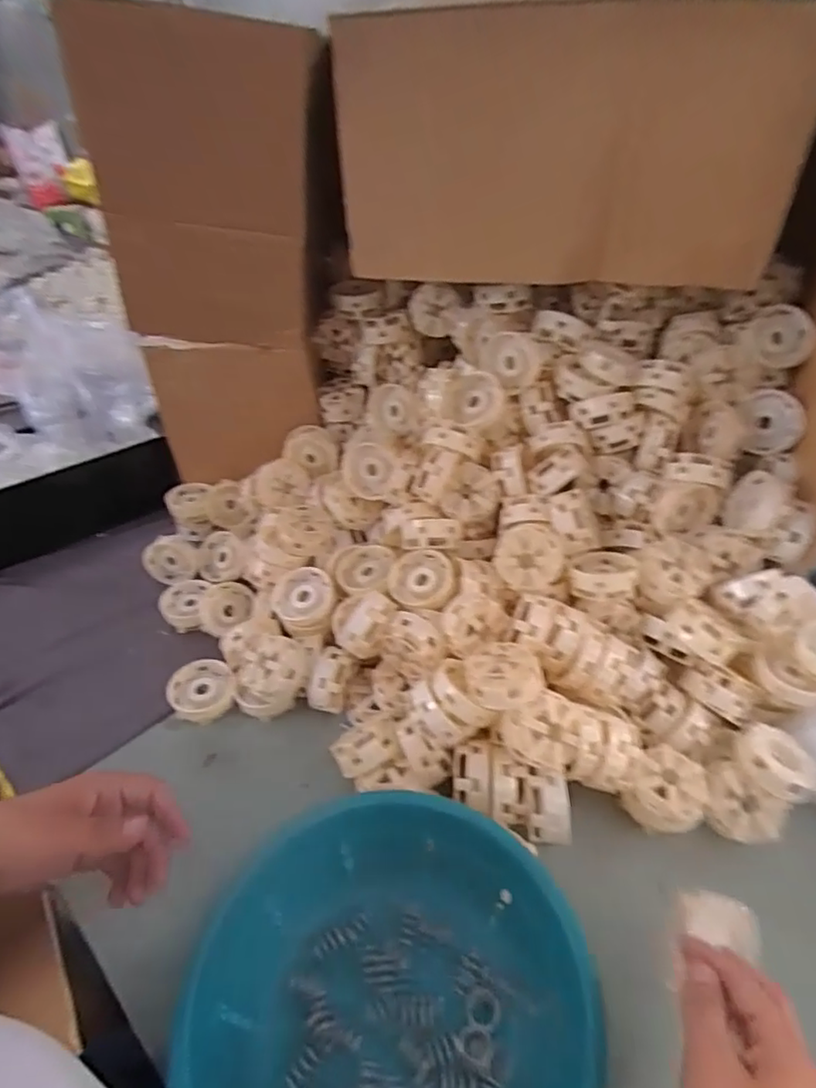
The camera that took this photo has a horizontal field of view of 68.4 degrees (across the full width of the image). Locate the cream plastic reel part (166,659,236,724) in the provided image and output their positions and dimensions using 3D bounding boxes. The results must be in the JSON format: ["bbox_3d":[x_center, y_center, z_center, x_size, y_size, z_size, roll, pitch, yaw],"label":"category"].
[{"bbox_3d":[-0.223,0.162,0.654,0.068,0.032,0.066,-1,37,0],"label":"cream plastic reel part"}]

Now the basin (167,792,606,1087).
[{"bbox_3d":[-0.016,0.319,0.409,0.268,0.083,0.254,-1,37,0],"label":"basin"}]

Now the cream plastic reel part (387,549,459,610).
[{"bbox_3d":[0.015,0.042,0.634,0.078,0.025,0.071,-9,48,21],"label":"cream plastic reel part"}]

